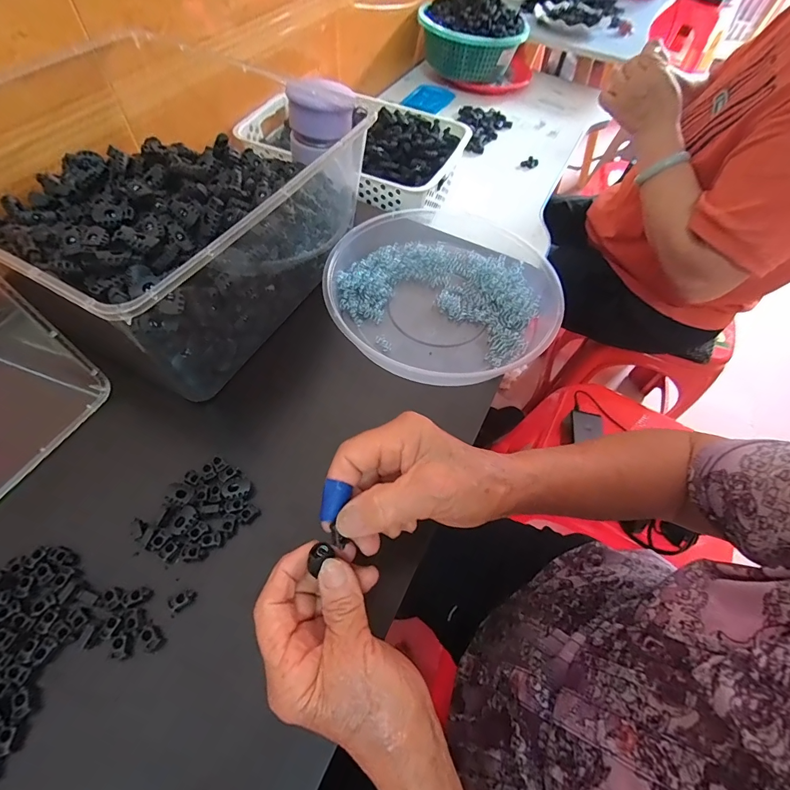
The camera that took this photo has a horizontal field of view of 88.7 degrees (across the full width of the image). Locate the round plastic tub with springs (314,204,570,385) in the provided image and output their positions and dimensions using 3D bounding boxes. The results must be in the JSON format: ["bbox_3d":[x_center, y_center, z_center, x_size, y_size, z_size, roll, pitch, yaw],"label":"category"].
[{"bbox_3d":[0.046,-0.127,0.434,0.230,0.040,0.246,2,58,-2],"label":"round plastic tub with springs"}]

